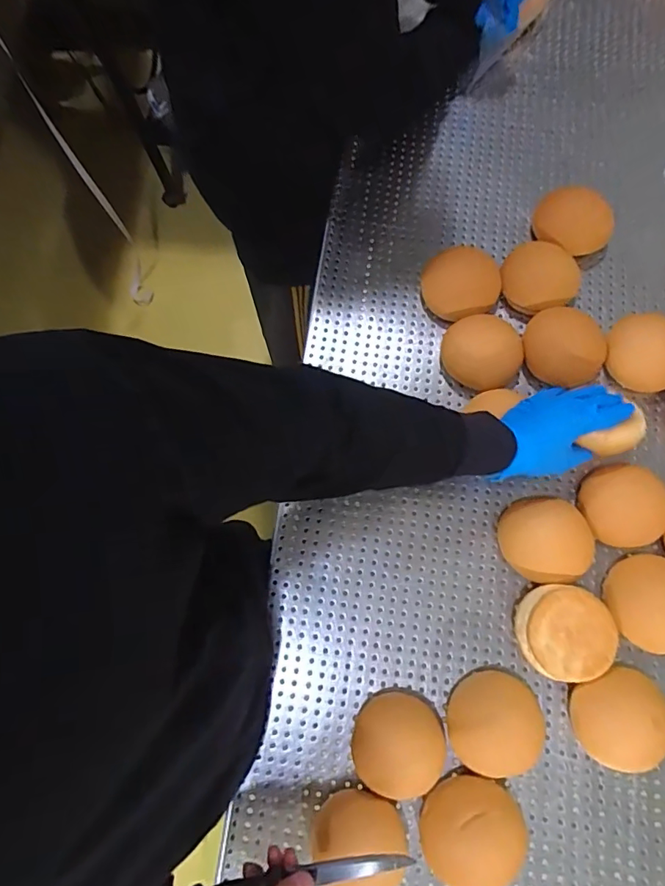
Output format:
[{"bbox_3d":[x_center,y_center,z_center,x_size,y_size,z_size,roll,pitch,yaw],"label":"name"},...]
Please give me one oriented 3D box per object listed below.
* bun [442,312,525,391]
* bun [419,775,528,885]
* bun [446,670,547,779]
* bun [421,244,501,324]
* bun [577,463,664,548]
[{"bbox_3d":[0.188,-0.114,0.627,0.084,0.041,0.091,0,75,2],"label":"bun"},{"bbox_3d":[0.138,0.395,0.498,0.093,0.047,0.097,0,75,2],"label":"bun"},{"bbox_3d":[0.175,0.296,0.520,0.104,0.048,0.092,-5,75,0],"label":"bun"},{"bbox_3d":[0.171,-0.210,0.659,0.093,0.032,0.105,-14,75,-2],"label":"bun"},{"bbox_3d":[0.337,0.071,0.575,0.092,0.043,0.098,-26,76,-5],"label":"bun"}]

